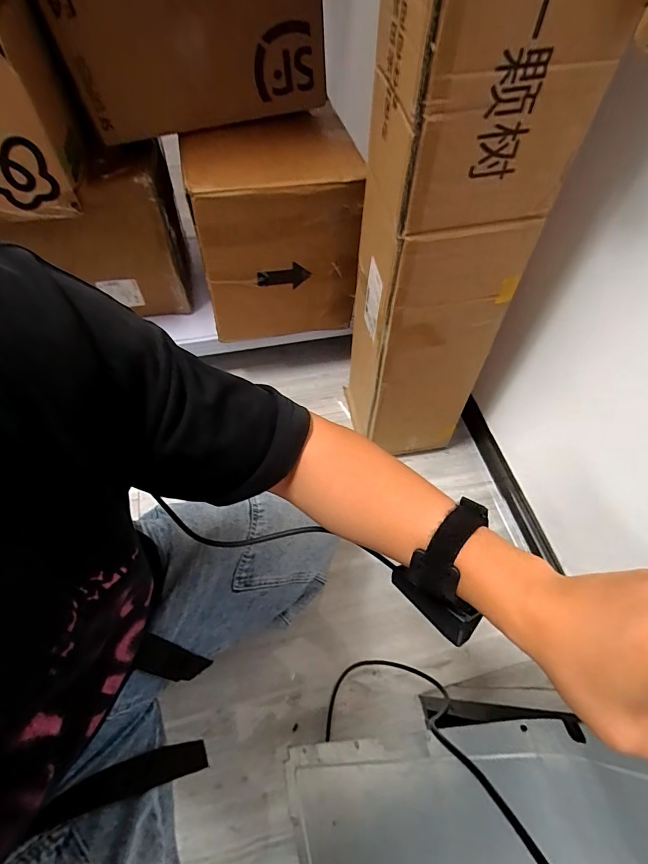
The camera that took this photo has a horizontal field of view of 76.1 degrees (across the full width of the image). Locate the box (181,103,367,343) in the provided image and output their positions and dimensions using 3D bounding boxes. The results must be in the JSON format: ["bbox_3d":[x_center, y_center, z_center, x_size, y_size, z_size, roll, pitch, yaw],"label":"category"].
[{"bbox_3d":[-0.095,-0.387,0.830,0.289,0.341,0.192,-9,60,-8],"label":"box"}]

